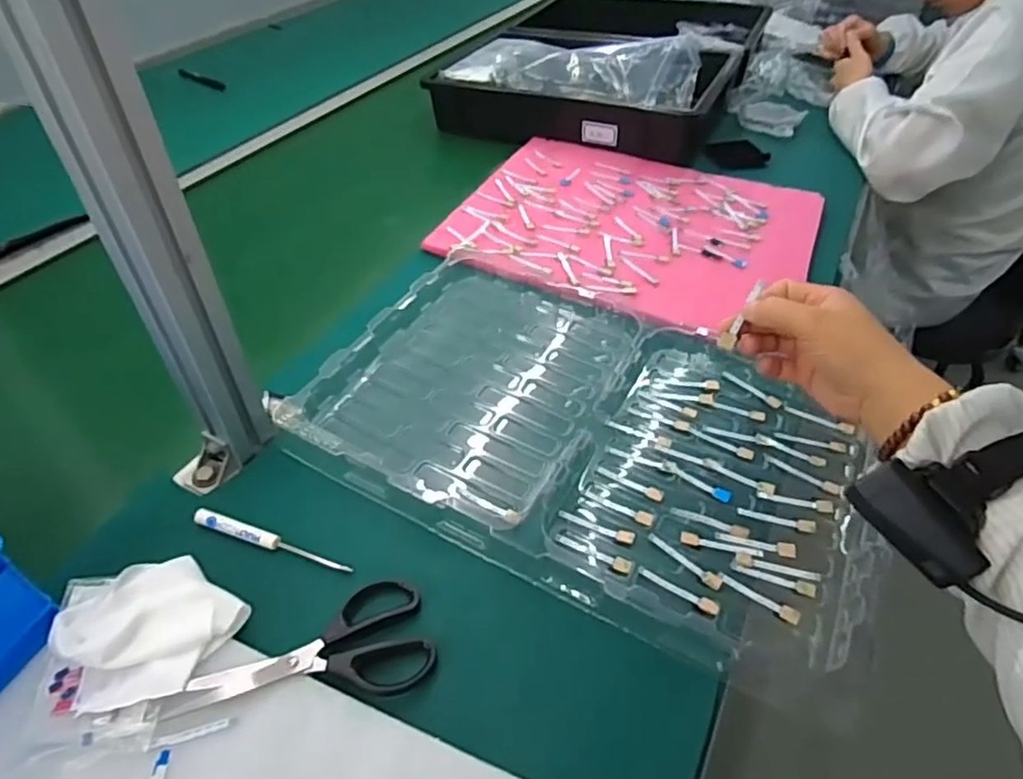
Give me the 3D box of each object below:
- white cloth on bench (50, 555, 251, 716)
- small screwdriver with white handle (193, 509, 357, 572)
[{"bbox_3d":[-0.237,0.157,0.413,0.087,0.026,0.097,34,55,28],"label":"white cloth on bench"},{"bbox_3d":[-0.180,0.113,0.474,0.129,0.013,0.015,13,48,12],"label":"small screwdriver with white handle"}]

